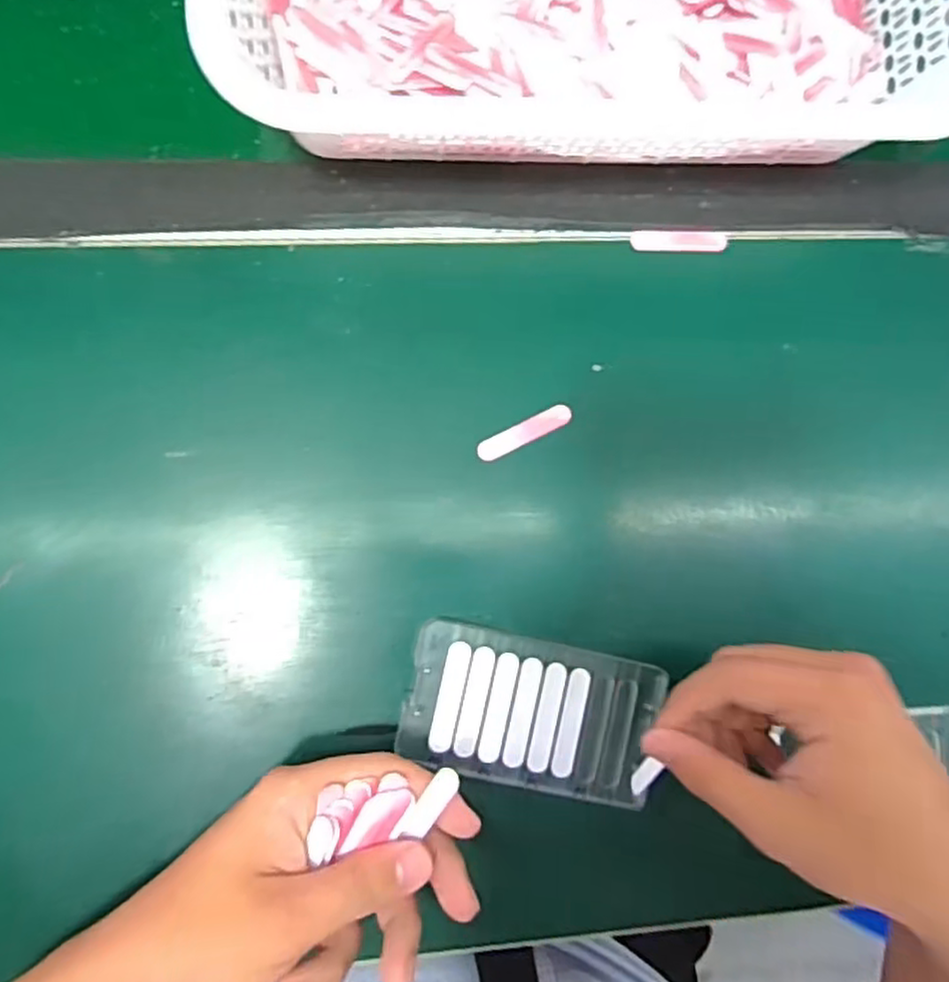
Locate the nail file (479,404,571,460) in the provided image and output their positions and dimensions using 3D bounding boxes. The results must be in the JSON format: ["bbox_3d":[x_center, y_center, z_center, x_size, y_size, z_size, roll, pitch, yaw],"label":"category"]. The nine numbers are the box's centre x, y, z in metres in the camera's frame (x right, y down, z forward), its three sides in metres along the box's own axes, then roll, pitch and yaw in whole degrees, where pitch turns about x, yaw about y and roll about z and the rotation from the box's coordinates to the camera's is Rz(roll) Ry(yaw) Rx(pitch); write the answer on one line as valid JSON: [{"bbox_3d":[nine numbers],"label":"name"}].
[{"bbox_3d":[0.026,-0.030,0.360,0.051,0.004,0.011,-28,87,-8],"label":"nail file"}]

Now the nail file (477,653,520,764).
[{"bbox_3d":[0.012,0.103,0.337,0.011,0.004,0.051,13,83,-4],"label":"nail file"}]

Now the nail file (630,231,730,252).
[{"bbox_3d":[0.109,-0.133,0.378,0.051,0.004,0.013,-1,84,-6],"label":"nail file"}]

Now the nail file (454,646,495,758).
[{"bbox_3d":[0.001,0.100,0.337,0.011,0.004,0.051,13,83,-4],"label":"nail file"}]

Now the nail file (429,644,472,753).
[{"bbox_3d":[-0.011,0.098,0.336,0.012,0.004,0.051,13,83,-5],"label":"nail file"}]

